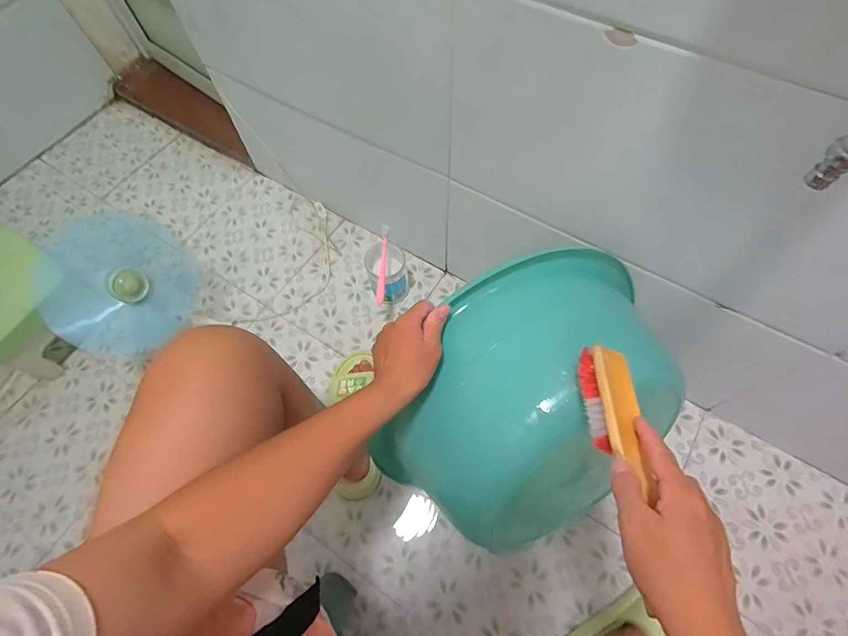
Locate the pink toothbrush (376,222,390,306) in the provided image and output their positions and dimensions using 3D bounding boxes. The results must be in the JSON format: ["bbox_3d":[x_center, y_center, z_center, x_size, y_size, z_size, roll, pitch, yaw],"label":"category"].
[{"bbox_3d":[-0.084,-0.112,0.859,0.016,0.019,0.180,1,65,3],"label":"pink toothbrush"}]

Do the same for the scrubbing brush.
[{"bbox_3d":[0.167,0.084,0.364,0.043,0.029,0.130,0,52,3],"label":"scrubbing brush"}]

